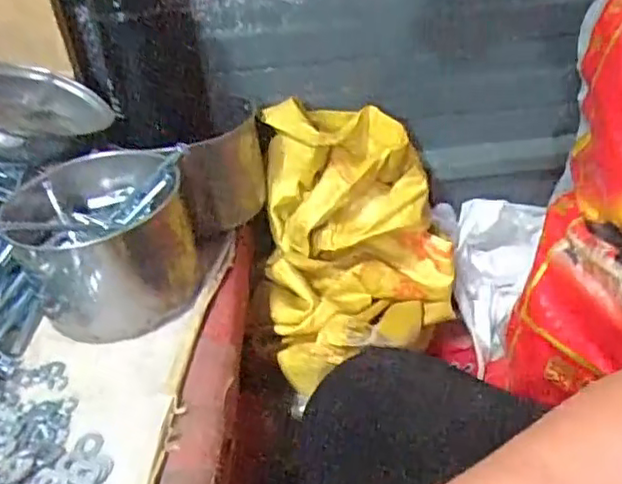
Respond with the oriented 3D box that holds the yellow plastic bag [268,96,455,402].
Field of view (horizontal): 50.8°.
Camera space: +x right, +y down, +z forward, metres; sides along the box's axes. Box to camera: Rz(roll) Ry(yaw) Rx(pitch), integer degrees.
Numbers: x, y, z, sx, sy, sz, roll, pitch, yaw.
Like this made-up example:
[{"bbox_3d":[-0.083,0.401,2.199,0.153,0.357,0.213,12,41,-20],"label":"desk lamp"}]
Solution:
[{"bbox_3d":[0.040,-0.002,0.599,0.176,0.187,0.232,-2,33,9],"label":"yellow plastic bag"}]

